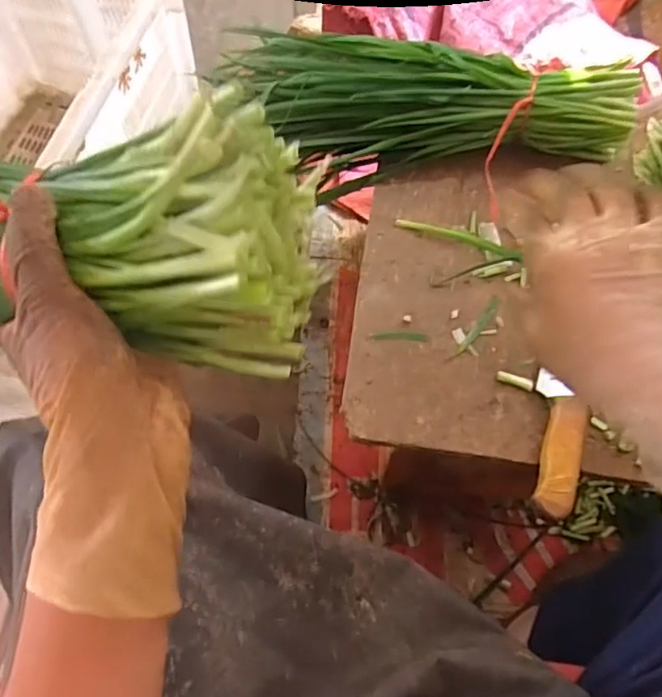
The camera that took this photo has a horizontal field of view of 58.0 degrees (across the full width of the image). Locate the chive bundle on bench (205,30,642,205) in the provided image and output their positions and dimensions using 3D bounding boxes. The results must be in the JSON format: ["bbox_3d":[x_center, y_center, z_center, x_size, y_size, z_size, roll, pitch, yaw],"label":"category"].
[{"bbox_3d":[0.100,-0.292,0.688,0.444,0.087,0.189,-4,65,0],"label":"chive bundle on bench"}]

